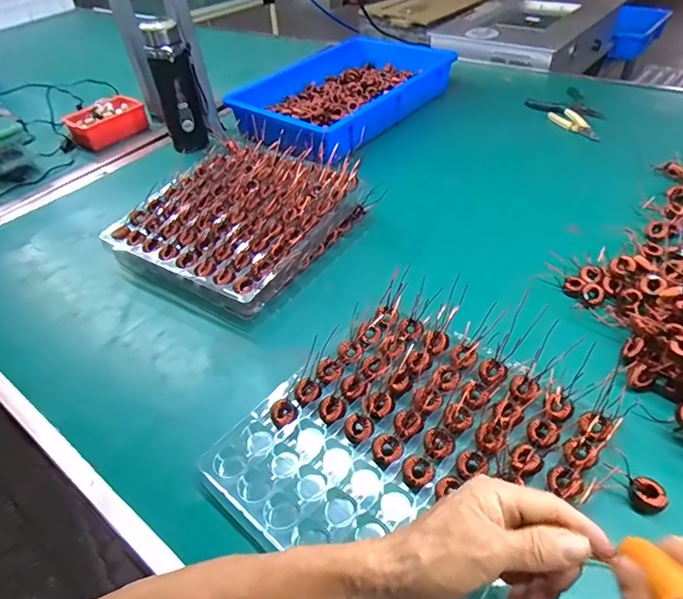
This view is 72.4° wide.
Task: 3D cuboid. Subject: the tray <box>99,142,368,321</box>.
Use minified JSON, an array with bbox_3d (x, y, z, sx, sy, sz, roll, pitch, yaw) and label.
[{"bbox_3d":[-0.151,-0.120,0.676,0.275,0.066,0.276,22,51,27],"label":"tray"}]

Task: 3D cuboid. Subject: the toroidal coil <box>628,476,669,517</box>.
[{"bbox_3d":[0.253,0.163,0.388,0.024,0.016,0.028,-32,49,-24],"label":"toroidal coil"}]

